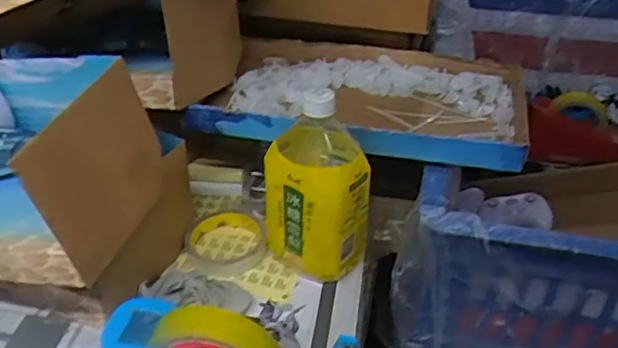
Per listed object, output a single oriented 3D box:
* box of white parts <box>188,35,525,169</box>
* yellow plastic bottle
[{"bbox_3d":[0.068,-0.094,0.701,0.335,0.047,0.217,9,36,8],"label":"box of white parts"},{"bbox_3d":[0.008,0.012,0.608,0.102,0.193,0.094,2,34,1],"label":"yellow plastic bottle"}]

